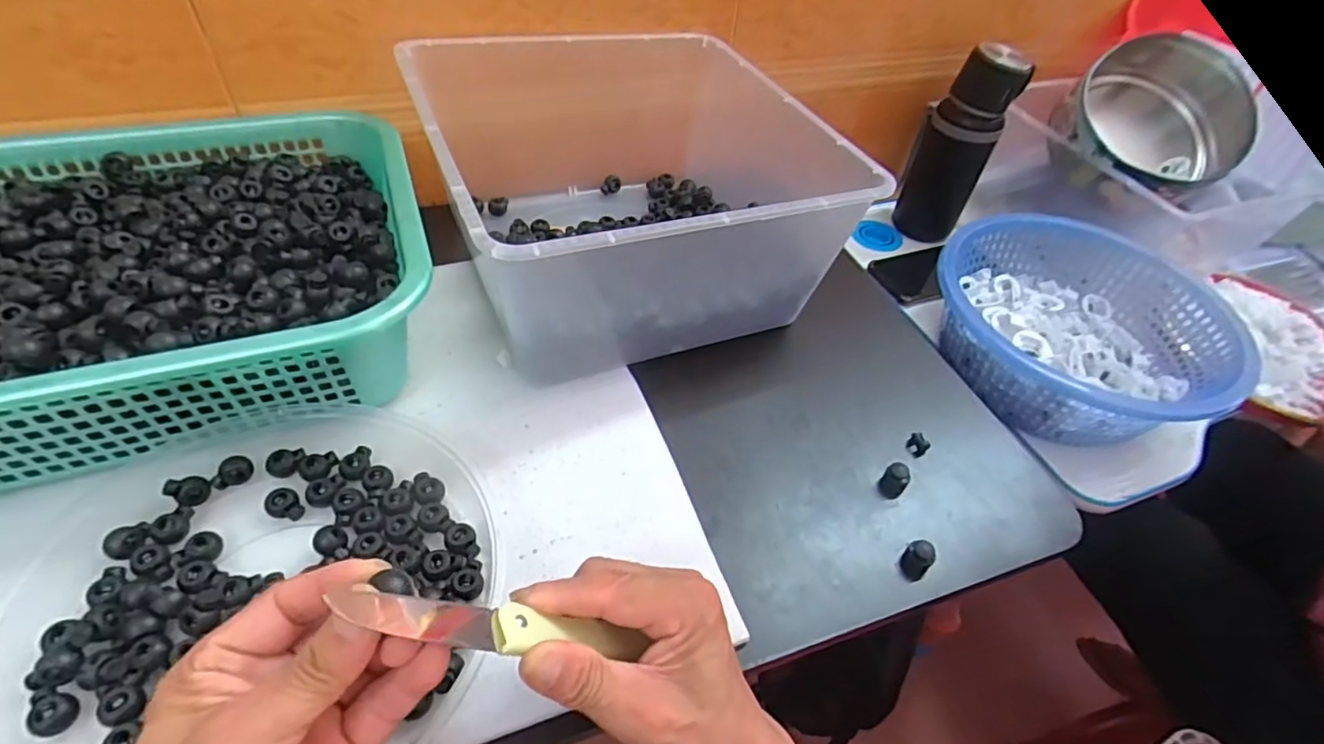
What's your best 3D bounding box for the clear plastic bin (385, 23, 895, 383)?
[{"bbox_3d":[-0.031,-0.154,0.519,0.286,0.147,0.309,-16,52,-19],"label":"clear plastic bin"}]

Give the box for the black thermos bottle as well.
[{"bbox_3d":[0.339,-0.256,0.731,0.082,0.225,0.066,21,49,13],"label":"black thermos bottle"}]

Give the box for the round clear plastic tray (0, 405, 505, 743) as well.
[{"bbox_3d":[-0.216,0.114,0.334,0.244,0.033,0.213,-9,50,-14],"label":"round clear plastic tray"}]

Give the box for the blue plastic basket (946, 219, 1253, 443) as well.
[{"bbox_3d":[0.400,-0.049,0.617,0.266,0.108,0.243,3,48,-4],"label":"blue plastic basket"}]

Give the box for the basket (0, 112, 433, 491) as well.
[{"bbox_3d":[-0.361,-0.070,0.416,0.373,0.080,0.290,-15,52,-19],"label":"basket"}]

